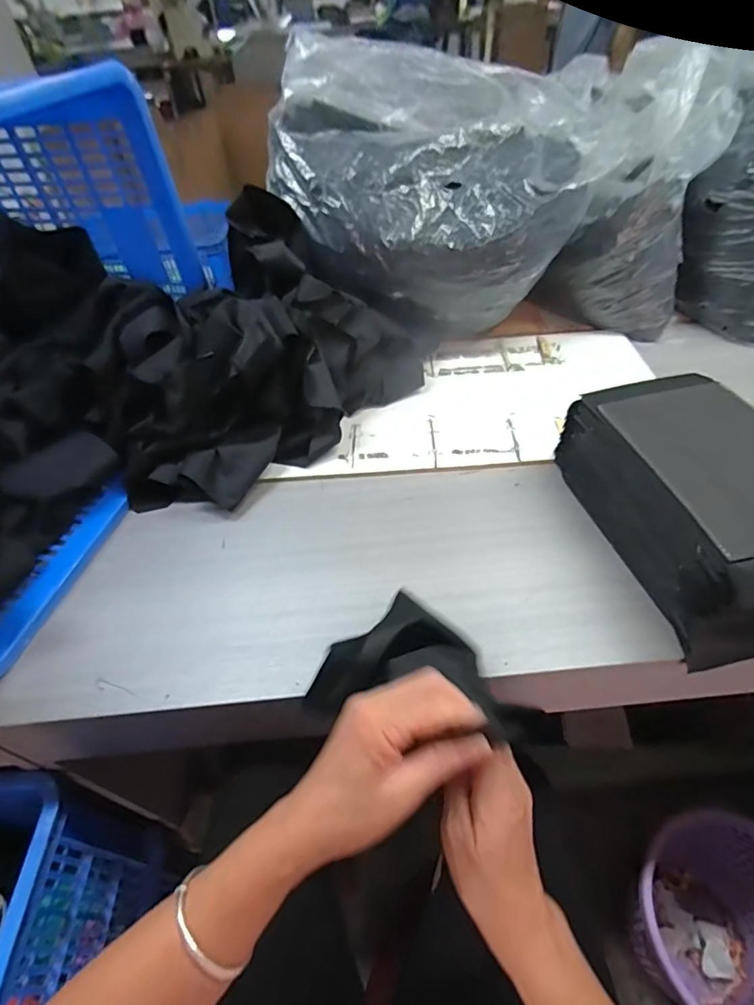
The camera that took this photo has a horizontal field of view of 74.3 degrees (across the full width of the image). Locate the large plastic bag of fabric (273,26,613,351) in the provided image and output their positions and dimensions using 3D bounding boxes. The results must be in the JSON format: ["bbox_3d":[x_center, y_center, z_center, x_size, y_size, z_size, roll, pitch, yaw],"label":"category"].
[{"bbox_3d":[0.087,-0.457,0.765,0.445,0.334,0.261,8,50,12],"label":"large plastic bag of fabric"}]

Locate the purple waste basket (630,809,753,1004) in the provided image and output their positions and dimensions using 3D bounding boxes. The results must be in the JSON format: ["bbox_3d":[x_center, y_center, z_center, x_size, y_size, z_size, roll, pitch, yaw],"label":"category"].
[{"bbox_3d":[0.534,0.680,0.794,0.268,0.302,0.265,-30,53,-20],"label":"purple waste basket"}]

